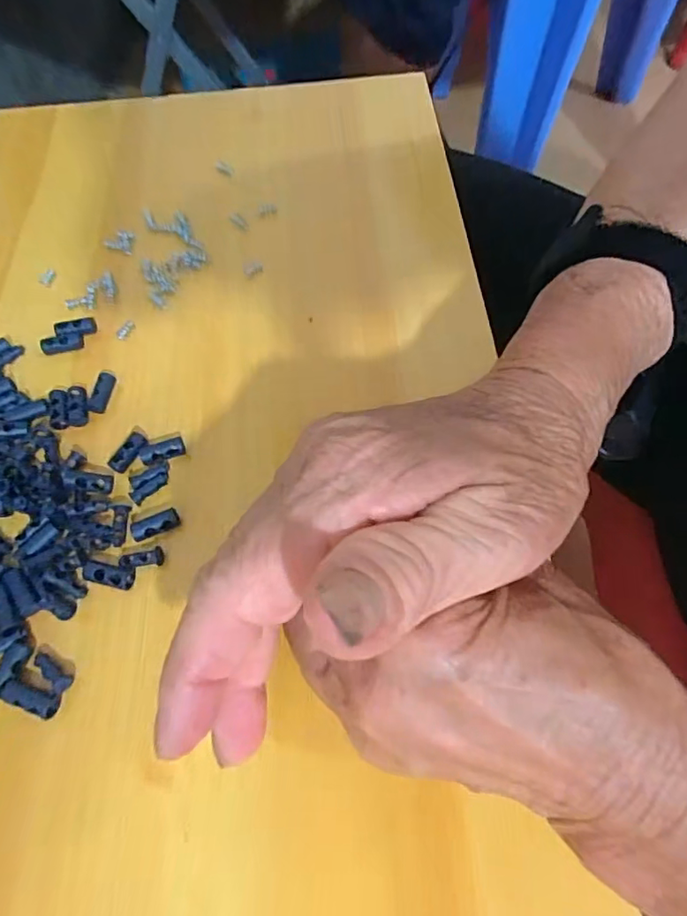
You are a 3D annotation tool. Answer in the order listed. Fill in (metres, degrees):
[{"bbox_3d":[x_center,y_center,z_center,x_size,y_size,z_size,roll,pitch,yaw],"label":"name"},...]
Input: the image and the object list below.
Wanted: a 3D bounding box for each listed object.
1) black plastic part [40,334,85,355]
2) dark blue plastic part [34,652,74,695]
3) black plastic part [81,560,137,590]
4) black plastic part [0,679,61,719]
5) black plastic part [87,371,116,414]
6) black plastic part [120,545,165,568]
[{"bbox_3d":[-0.135,-0.054,0.259,0.020,0.007,0.007,-10,64,-3],"label":"black plastic part"},{"bbox_3d":[-0.102,0.075,0.187,0.018,0.005,0.006,30,68,16],"label":"dark blue plastic part"},{"bbox_3d":[-0.089,0.044,0.202,0.019,0.004,0.008,7,64,6],"label":"black plastic part"},{"bbox_3d":[-0.107,0.081,0.182,0.021,0.004,0.007,15,65,10],"label":"black plastic part"},{"bbox_3d":[-0.109,-0.030,0.243,0.007,0.006,0.018,14,79,9],"label":"black plastic part"},{"bbox_3d":[-0.078,0.039,0.207,0.017,0.005,0.007,-7,64,-1],"label":"black plastic part"}]

